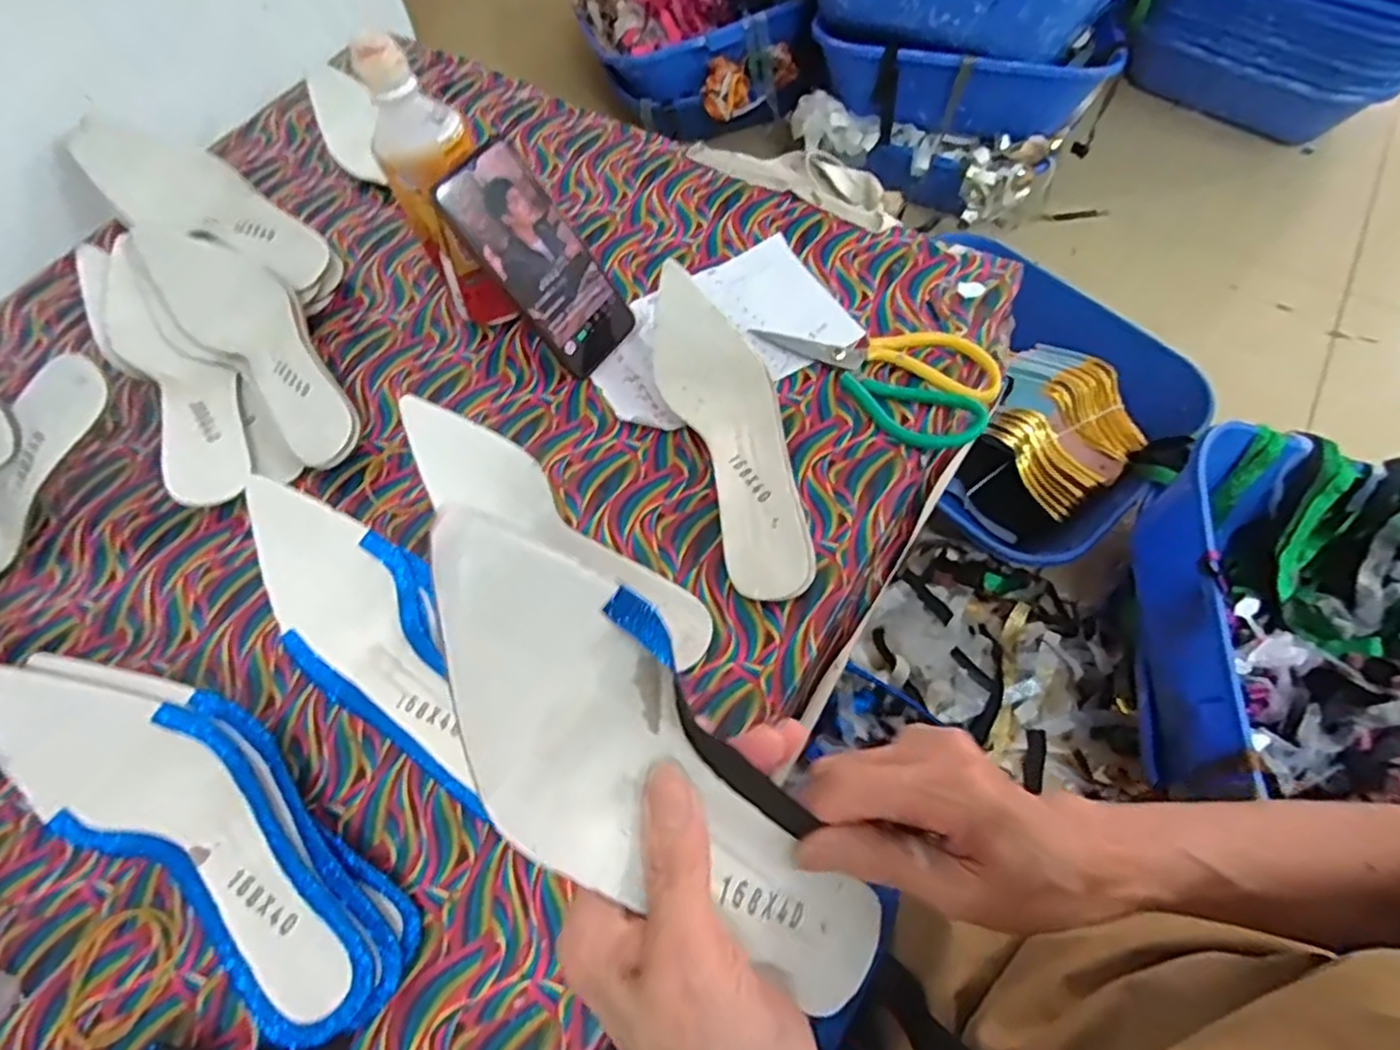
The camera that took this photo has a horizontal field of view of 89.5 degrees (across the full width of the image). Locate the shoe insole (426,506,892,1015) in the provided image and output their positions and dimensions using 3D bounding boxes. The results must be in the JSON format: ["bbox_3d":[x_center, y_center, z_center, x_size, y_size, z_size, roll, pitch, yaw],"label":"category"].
[{"bbox_3d":[-0.009,0.095,0.239,0.073,0.248,0.035,-46,28,-20],"label":"shoe insole"}]

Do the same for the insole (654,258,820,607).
[{"bbox_3d":[0.019,-0.068,0.491,0.084,0.053,0.242,-8,62,-2],"label":"insole"}]

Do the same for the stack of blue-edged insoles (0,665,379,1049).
[{"bbox_3d":[-0.264,0.163,0.370,0.247,0.080,0.079,31,67,16],"label":"stack of blue-edged insoles"}]

